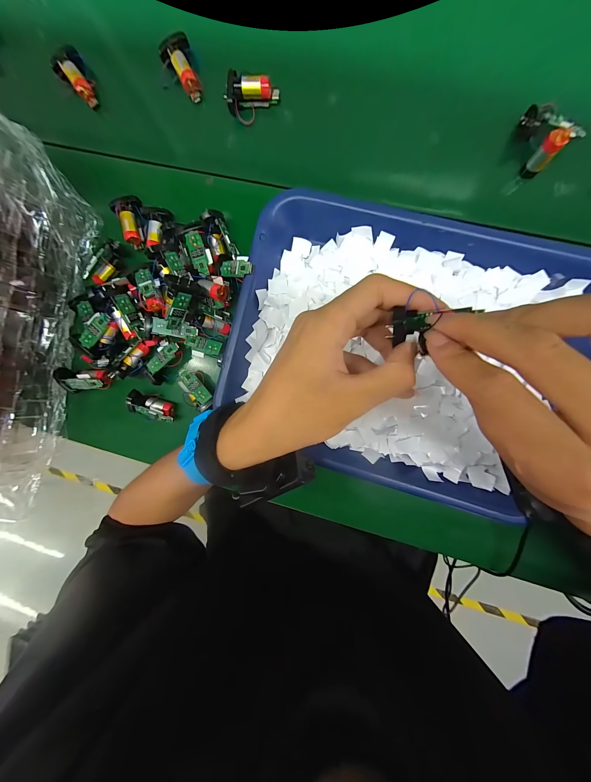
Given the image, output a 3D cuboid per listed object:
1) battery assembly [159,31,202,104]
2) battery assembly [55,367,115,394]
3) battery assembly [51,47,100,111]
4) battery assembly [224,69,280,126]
[{"bbox_3d":[-0.118,-0.340,0.274,0.032,0.020,0.049,-24,93,8],"label":"battery assembly"},{"bbox_3d":[-0.243,-0.012,0.301,0.060,0.023,0.027,1,96,6],"label":"battery assembly"},{"bbox_3d":[-0.240,-0.349,0.293,0.032,0.025,0.047,-39,90,9],"label":"battery assembly"},{"bbox_3d":[-0.045,-0.301,0.270,0.050,0.019,0.036,14,97,5],"label":"battery assembly"}]

